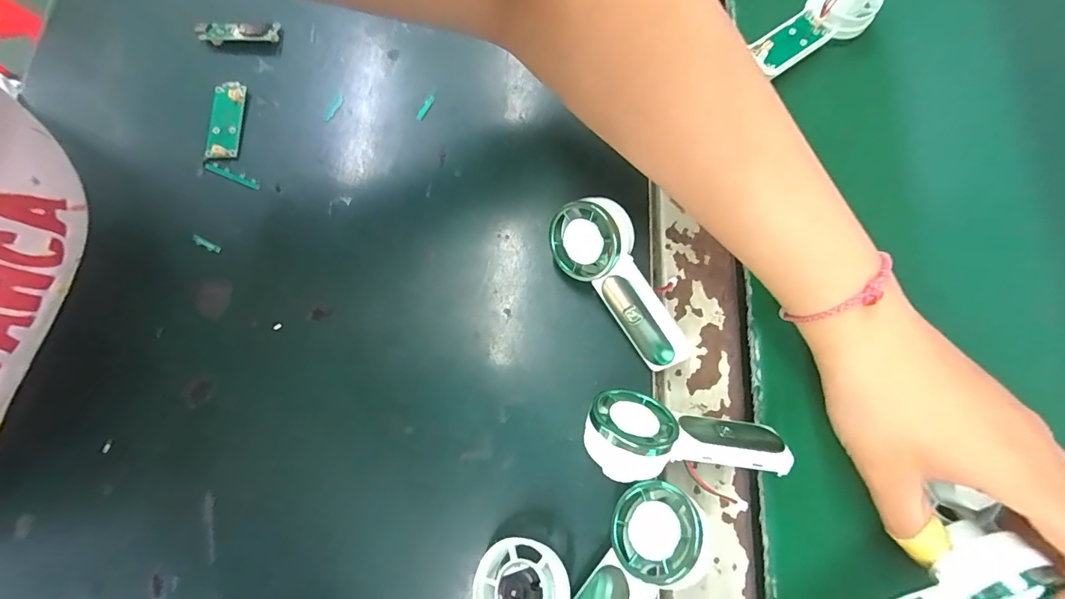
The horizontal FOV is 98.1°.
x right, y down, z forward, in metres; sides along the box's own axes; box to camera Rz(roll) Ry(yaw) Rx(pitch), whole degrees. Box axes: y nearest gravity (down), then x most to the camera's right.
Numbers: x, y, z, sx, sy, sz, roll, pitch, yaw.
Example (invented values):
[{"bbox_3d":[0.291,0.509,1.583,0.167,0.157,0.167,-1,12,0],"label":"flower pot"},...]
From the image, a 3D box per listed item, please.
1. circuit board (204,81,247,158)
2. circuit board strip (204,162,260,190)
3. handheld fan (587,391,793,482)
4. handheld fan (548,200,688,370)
[{"bbox_3d":[-0.186,-0.108,0.280,0.017,0.006,0.049,4,80,-13],"label":"circuit board"},{"bbox_3d":[-0.178,-0.073,0.273,0.036,0.005,0.006,23,76,8],"label":"circuit board strip"},{"bbox_3d":[0.070,0.064,0.208,0.090,0.040,0.038,5,75,3],"label":"handheld fan"},{"bbox_3d":[0.042,-0.006,0.228,0.038,0.040,0.087,-24,76,-4],"label":"handheld fan"}]

